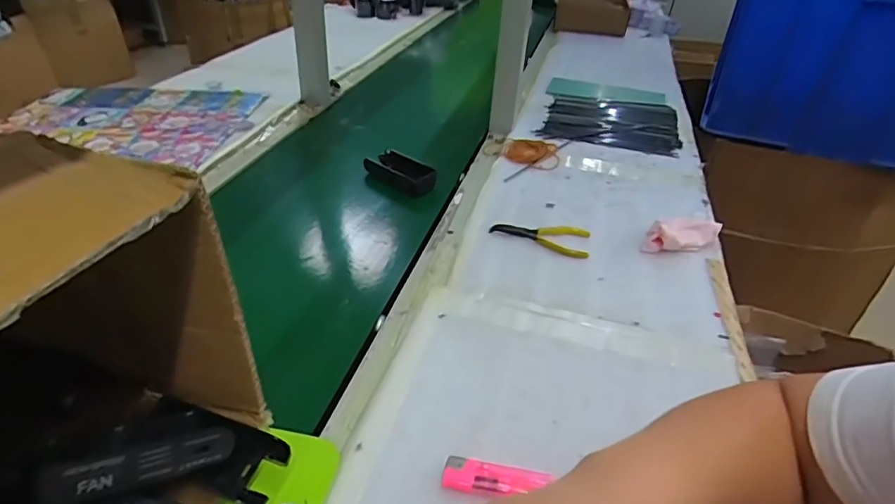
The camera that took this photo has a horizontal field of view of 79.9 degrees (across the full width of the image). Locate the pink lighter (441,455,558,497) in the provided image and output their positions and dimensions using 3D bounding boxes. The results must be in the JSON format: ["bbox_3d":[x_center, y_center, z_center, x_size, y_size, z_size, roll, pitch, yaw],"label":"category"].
[{"bbox_3d":[0.036,0.162,0.380,0.076,0.009,0.022,8,36,5],"label":"pink lighter"}]

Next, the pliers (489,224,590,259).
[{"bbox_3d":[0.111,-0.020,0.644,0.116,0.007,0.057,13,37,12],"label":"pliers"}]

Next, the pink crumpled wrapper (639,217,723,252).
[{"bbox_3d":[0.279,-0.022,0.642,0.096,0.032,0.035,-6,37,-14],"label":"pink crumpled wrapper"}]

